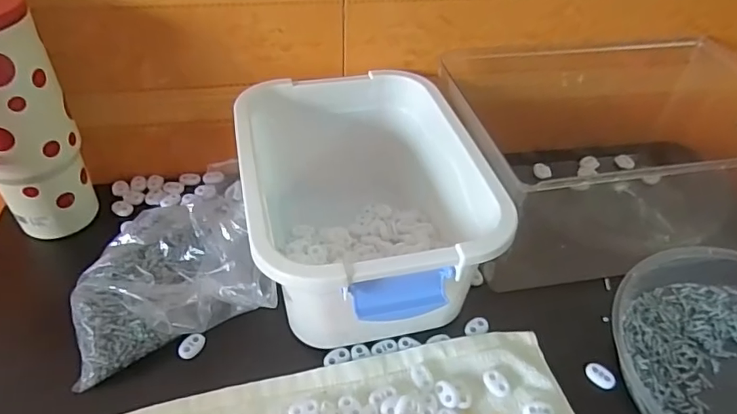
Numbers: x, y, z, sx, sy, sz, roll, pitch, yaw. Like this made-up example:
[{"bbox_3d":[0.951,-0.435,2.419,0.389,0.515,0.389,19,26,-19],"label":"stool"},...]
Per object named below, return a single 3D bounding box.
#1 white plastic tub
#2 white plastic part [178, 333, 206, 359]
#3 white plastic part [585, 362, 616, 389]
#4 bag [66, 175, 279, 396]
[{"bbox_3d":[-0.010,0.000,0.457,0.188,0.118,0.251,-11,45,-14],"label":"white plastic tub"},{"bbox_3d":[-0.142,0.112,0.417,0.013,0.009,0.022,28,49,25],"label":"white plastic part"},{"bbox_3d":[0.184,0.133,0.411,0.015,0.005,0.024,-28,51,-28],"label":"white plastic part"},{"bbox_3d":[-0.167,0.056,0.417,0.140,0.070,0.121,-15,46,-18],"label":"bag"}]

